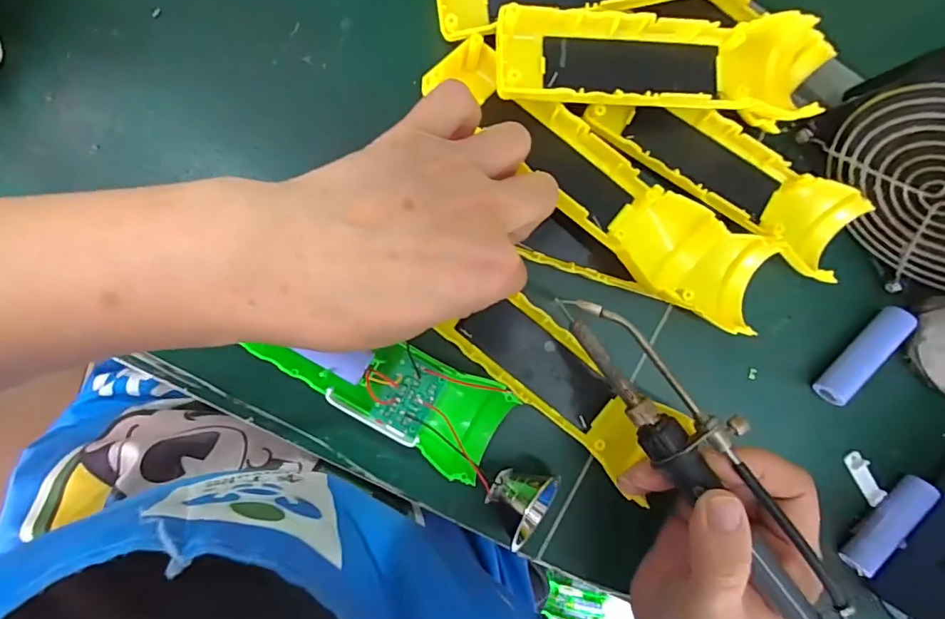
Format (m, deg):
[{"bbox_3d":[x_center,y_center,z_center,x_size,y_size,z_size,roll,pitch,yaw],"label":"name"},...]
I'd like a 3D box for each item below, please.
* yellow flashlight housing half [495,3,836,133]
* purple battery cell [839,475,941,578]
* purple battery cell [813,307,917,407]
[{"bbox_3d":[0.098,-0.122,0.252,0.174,0.029,0.048,-1,91,-8],"label":"yellow flashlight housing half"},{"bbox_3d":[0.248,0.128,0.296,0.015,0.016,0.067,39,85,-7],"label":"purple battery cell"},{"bbox_3d":[0.229,0.027,0.291,0.015,0.016,0.068,43,85,-7],"label":"purple battery cell"}]

